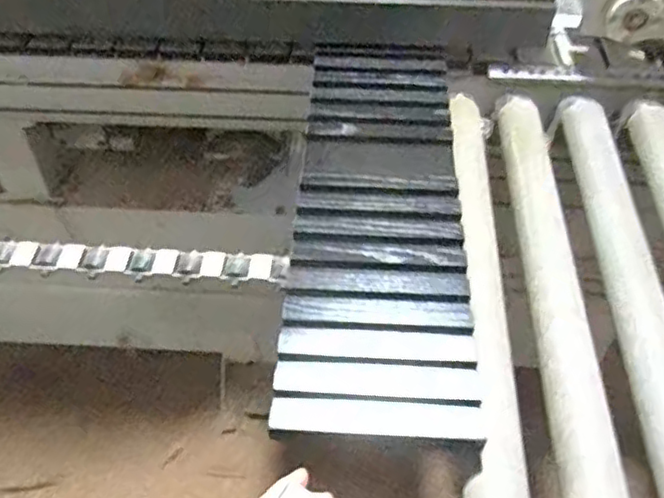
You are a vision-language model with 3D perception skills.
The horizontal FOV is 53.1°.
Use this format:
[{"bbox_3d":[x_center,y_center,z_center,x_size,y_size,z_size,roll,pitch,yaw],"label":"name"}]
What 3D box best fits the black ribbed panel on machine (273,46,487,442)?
[{"bbox_3d":[0.053,-0.056,0.734,0.172,0.033,0.561,2,50,2],"label":"black ribbed panel on machine"}]

